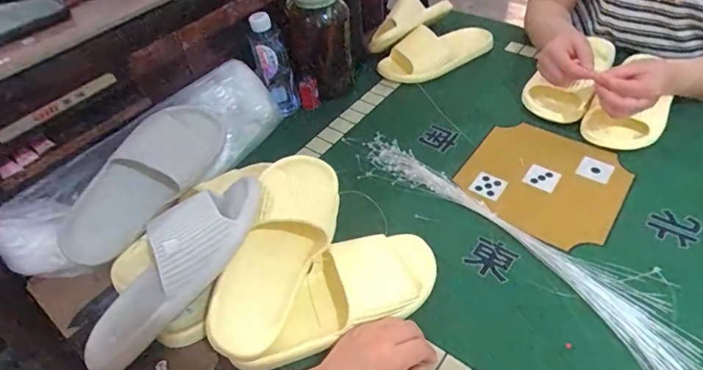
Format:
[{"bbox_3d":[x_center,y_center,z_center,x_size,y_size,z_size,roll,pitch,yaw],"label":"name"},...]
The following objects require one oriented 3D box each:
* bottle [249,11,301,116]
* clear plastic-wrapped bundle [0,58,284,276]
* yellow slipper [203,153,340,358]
[{"bbox_3d":[-0.134,-0.201,0.780,0.063,0.190,0.070,-12,47,-6],"label":"bottle"},{"bbox_3d":[-0.275,-0.024,0.622,0.106,0.107,0.416,31,57,29],"label":"clear plastic-wrapped bundle"},{"bbox_3d":[-0.080,0.071,0.515,0.100,0.078,0.259,13,62,17],"label":"yellow slipper"}]

